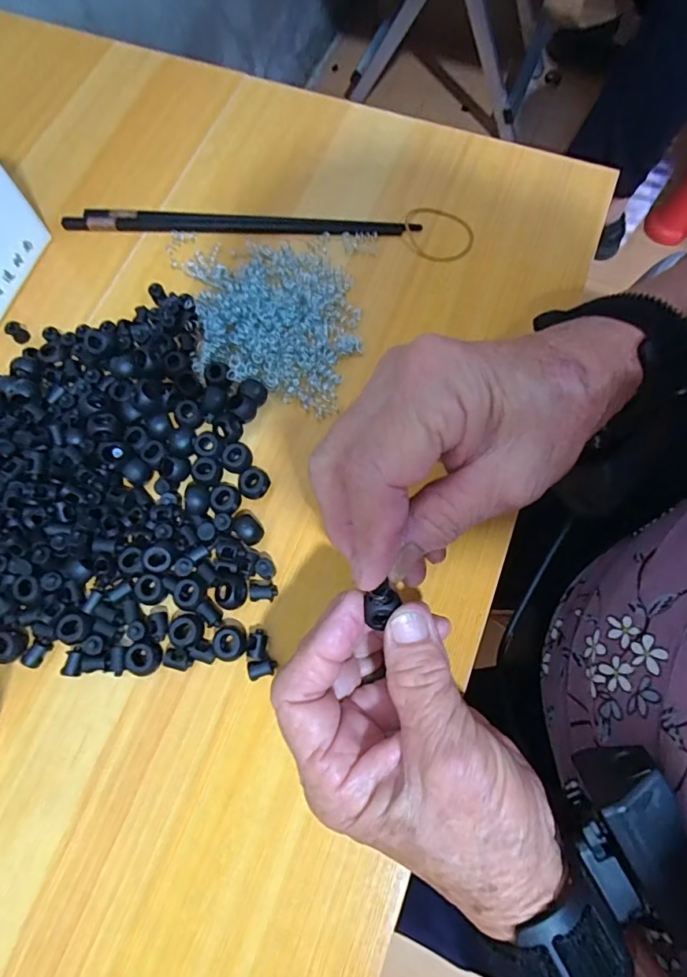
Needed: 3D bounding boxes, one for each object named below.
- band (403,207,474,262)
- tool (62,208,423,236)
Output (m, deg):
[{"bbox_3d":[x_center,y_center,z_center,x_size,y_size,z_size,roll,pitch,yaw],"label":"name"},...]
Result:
[{"bbox_3d":[0.066,-0.177,0.345,0.049,0.004,0.044,11,73,4],"label":"band"},{"bbox_3d":[-0.072,-0.186,0.346,0.243,0.005,0.016,2,72,2],"label":"tool"}]

